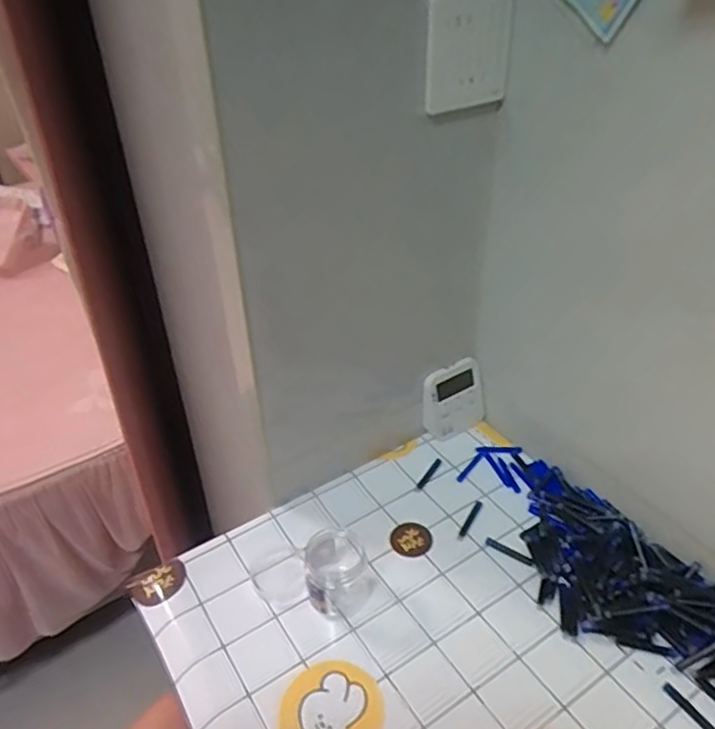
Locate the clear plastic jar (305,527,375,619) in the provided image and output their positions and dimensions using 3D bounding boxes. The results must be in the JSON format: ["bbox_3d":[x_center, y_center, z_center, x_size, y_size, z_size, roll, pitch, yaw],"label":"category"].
[{"bbox_3d":[-0.016,0.177,0.556,0.057,0.046,0.067,-9,38,-10],"label":"clear plastic jar"}]

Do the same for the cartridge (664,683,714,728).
[{"bbox_3d":[0.250,0.258,0.472,0.008,0.004,0.053,-21,41,-25],"label":"cartridge"}]

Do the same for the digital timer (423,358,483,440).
[{"bbox_3d":[0.107,0.038,0.717,0.073,0.082,0.016,-25,25,-19],"label":"digital timer"}]

